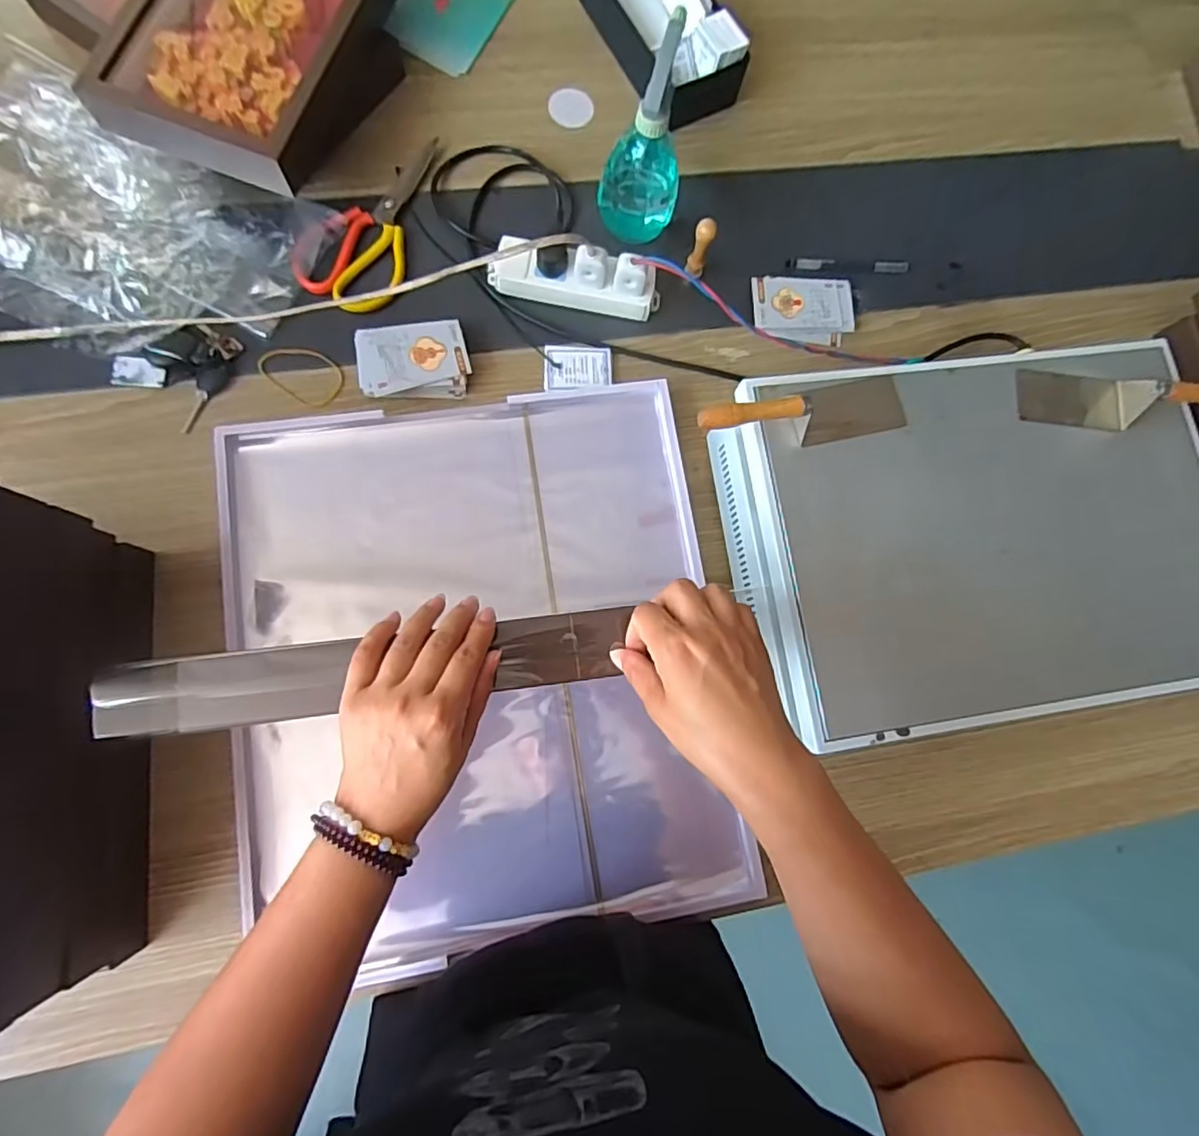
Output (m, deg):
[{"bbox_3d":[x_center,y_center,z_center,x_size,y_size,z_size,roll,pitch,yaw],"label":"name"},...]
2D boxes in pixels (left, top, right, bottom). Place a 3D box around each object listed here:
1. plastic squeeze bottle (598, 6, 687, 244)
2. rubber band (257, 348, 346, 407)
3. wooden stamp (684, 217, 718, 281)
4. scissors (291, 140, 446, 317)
[{"bbox_3d":[0.049,-0.434,0.619,0.087,0.182,0.089,12,80,-3],"label":"plastic squeeze bottle"},{"bbox_3d":[-0.315,-0.208,0.634,0.090,0.004,0.054,32,80,0],"label":"rubber band"},{"bbox_3d":[0.111,-0.350,0.659,0.024,0.078,0.020,22,80,-2],"label":"wooden stamp"},{"bbox_3d":[-0.250,-0.392,0.662,0.106,0.015,0.225,21,81,-2],"label":"scissors"}]

